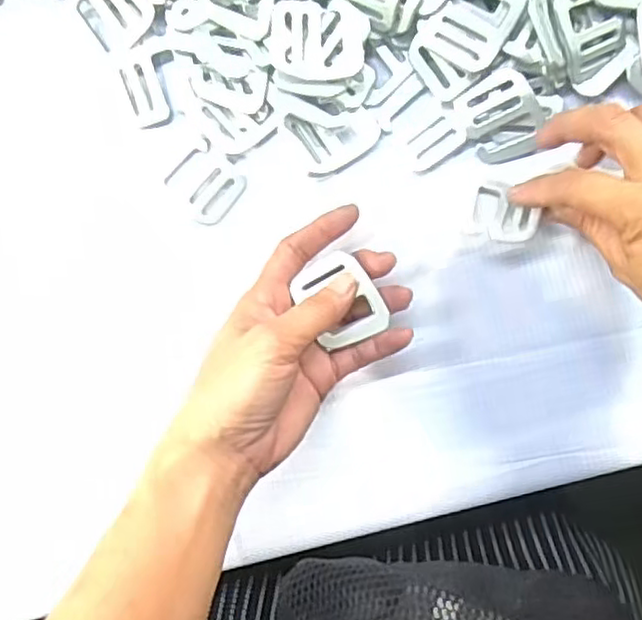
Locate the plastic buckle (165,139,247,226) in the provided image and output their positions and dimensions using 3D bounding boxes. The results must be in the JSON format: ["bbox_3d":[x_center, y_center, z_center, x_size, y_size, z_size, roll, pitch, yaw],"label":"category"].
[{"bbox_3d":[-0.064,-0.071,0.378,0.035,0.008,0.038,-44,95,7],"label":"plastic buckle"}]

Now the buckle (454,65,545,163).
[{"bbox_3d":[0.097,-0.101,0.357,0.038,0.005,0.046,-24,112,21],"label":"buckle"}]

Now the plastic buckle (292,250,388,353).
[{"bbox_3d":[0.011,-0.005,0.346,0.035,0.008,0.046,-32,96,6],"label":"plastic buckle"}]

